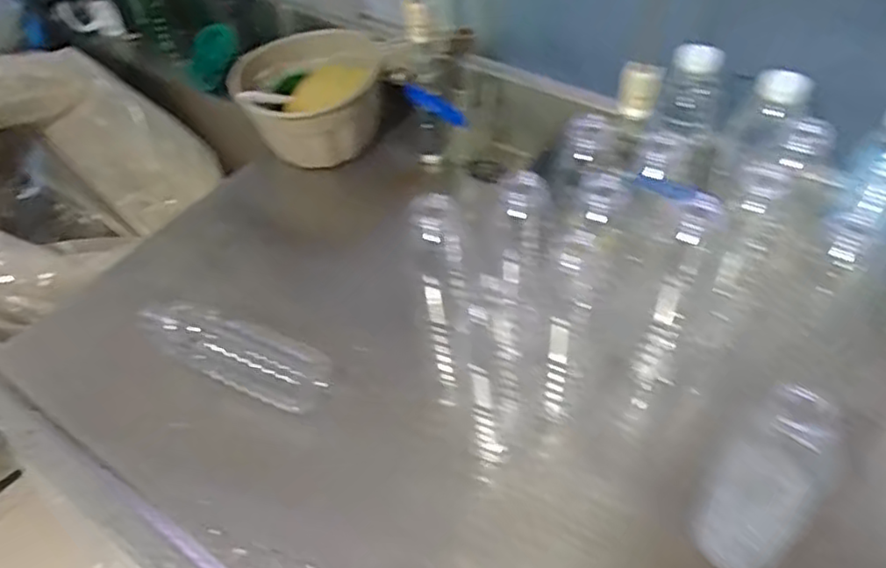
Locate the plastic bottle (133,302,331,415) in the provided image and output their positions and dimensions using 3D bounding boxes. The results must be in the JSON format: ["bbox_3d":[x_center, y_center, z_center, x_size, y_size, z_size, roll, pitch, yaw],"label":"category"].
[{"bbox_3d":[-0.201,0.066,0.676,0.194,0.054,0.065,21,53,21],"label":"plastic bottle"}]

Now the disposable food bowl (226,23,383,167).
[{"bbox_3d":[-0.169,-0.245,0.903,0.176,0.114,0.160,-2,48,3],"label":"disposable food bowl"}]

